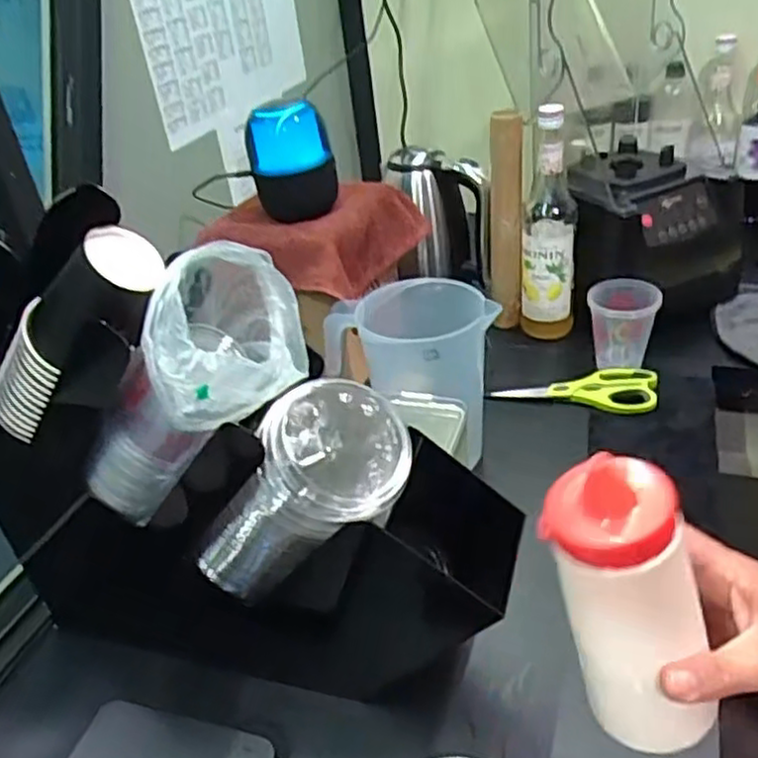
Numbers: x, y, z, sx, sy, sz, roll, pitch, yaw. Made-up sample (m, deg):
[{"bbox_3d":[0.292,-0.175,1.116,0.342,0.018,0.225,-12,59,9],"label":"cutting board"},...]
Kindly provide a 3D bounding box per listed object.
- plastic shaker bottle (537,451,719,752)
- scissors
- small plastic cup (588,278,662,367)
[{"bbox_3d":[0.131,0.124,0.377,0.065,0.177,0.057,6,33,42],"label":"plastic shaker bottle"},{"bbox_3d":[0.250,0.012,0.914,0.198,0.017,0.071,1,34,13],"label":"scissors"},{"bbox_3d":[0.316,-0.067,0.932,0.081,0.101,0.090,1,34,13],"label":"small plastic cup"}]

